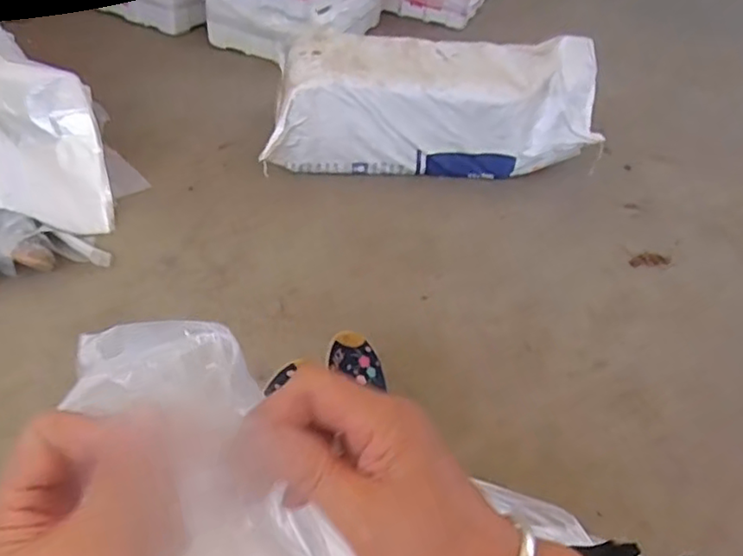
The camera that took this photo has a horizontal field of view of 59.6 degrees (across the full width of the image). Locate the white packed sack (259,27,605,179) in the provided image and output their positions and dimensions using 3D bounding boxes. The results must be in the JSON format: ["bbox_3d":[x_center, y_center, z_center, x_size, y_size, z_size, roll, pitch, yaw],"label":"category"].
[{"bbox_3d":[0.146,-0.448,1.666,0.773,0.305,0.304,-2,40,-10],"label":"white packed sack"}]

